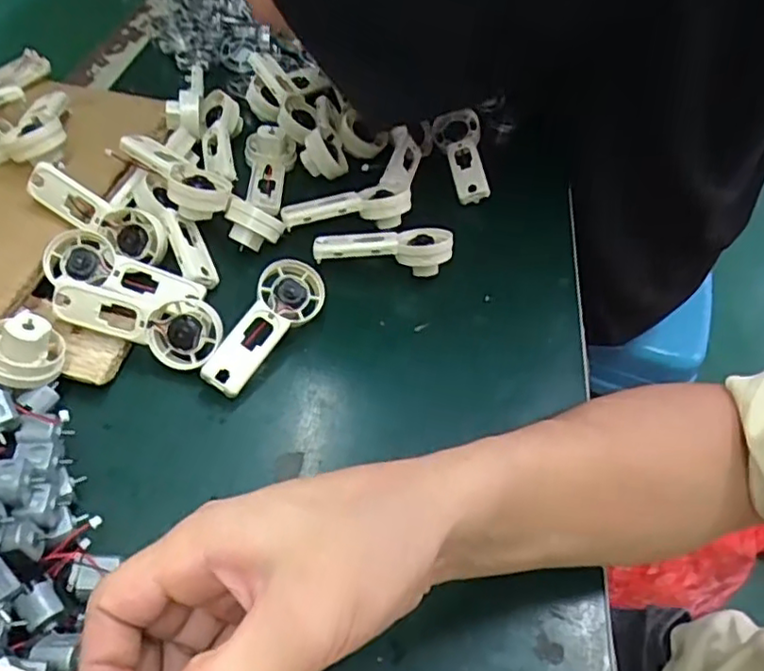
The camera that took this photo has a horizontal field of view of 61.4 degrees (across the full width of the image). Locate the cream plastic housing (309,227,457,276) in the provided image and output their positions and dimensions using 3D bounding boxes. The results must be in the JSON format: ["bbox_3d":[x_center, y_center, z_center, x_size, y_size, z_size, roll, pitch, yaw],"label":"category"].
[{"bbox_3d":[0.001,-0.062,0.442,0.091,0.027,0.036,5,49,-3],"label":"cream plastic housing"}]

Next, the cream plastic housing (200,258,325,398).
[{"bbox_3d":[-0.068,-0.004,0.382,0.036,0.035,0.090,22,50,12],"label":"cream plastic housing"}]

